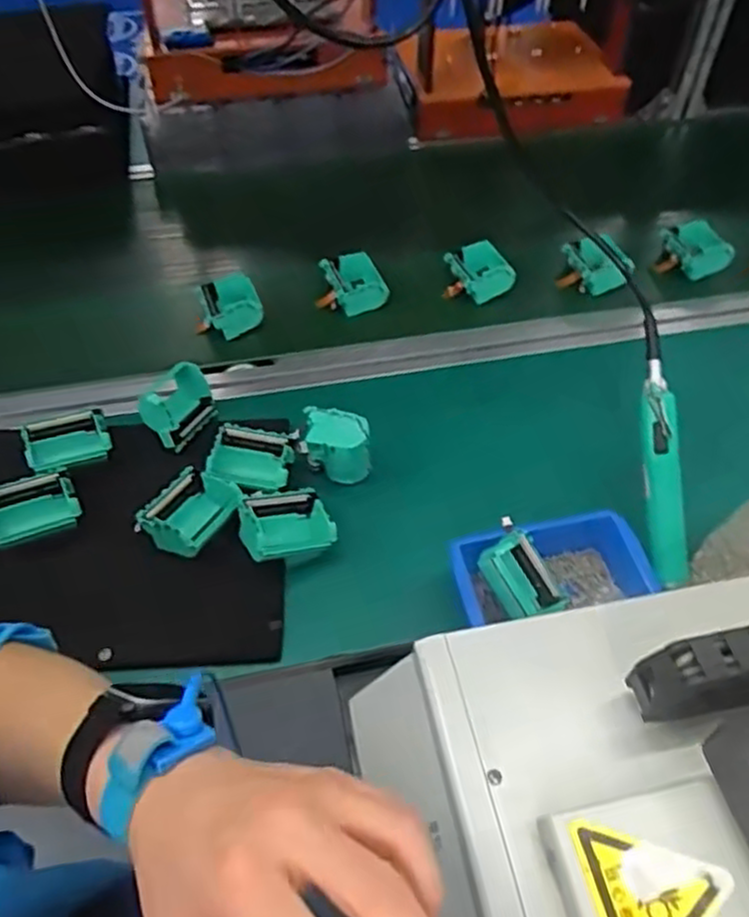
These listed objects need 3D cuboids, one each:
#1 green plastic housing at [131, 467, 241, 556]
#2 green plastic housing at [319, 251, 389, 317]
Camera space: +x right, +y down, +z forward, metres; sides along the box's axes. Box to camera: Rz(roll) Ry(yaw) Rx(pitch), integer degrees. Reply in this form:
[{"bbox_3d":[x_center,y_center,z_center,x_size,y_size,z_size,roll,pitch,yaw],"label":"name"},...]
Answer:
[{"bbox_3d":[-0.154,0.045,0.602,0.064,0.038,0.072,26,55,21],"label":"green plastic housing"},{"bbox_3d":[-0.022,-0.198,0.825,0.061,0.040,0.074,-17,52,-14],"label":"green plastic housing"}]

